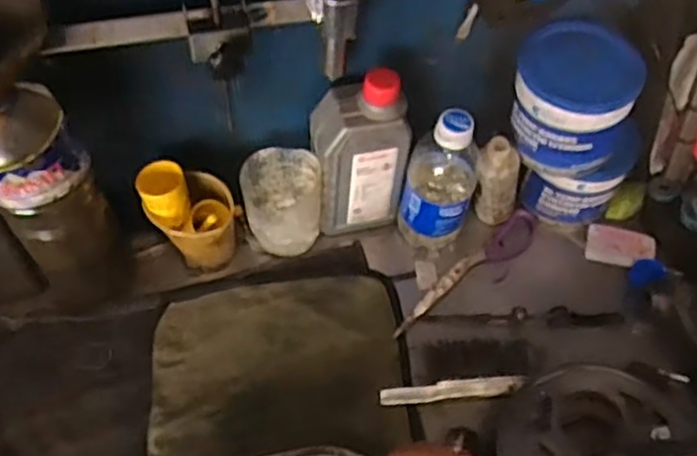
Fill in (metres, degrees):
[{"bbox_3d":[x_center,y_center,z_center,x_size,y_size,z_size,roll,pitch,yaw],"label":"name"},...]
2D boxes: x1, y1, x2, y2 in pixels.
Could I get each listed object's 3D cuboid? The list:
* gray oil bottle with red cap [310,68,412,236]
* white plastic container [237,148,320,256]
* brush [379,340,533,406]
[{"bbox_3d":[0.010,-0.067,0.648,0.079,0.177,0.048,-8,55,-7],"label":"gray oil bottle with red cap"},{"bbox_3d":[-0.061,-0.019,0.663,0.070,0.090,0.067,1,55,-1],"label":"white plastic container"},{"bbox_3d":[0.095,0.124,0.619,0.133,0.017,0.048,-4,55,-5],"label":"brush"}]

